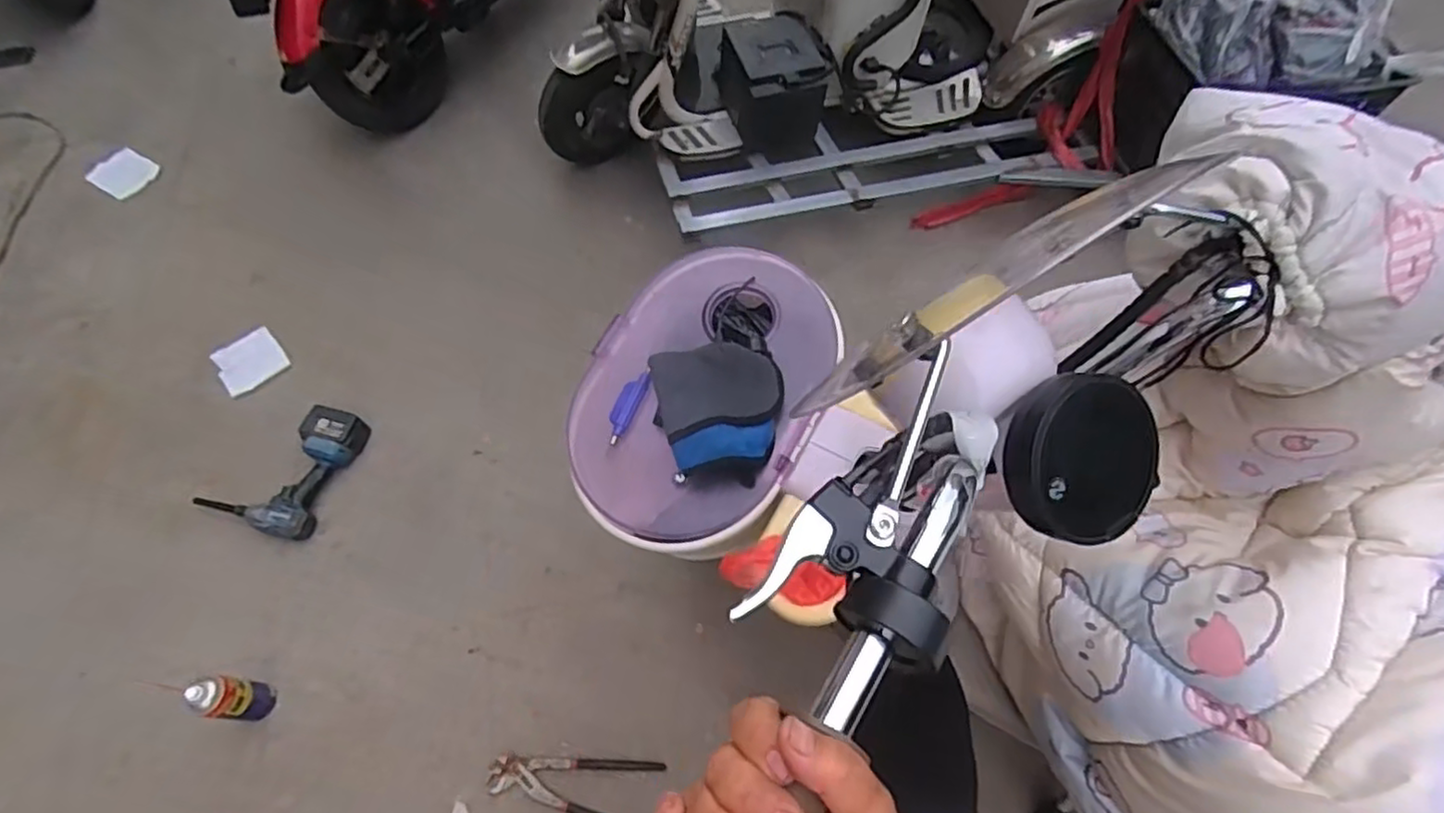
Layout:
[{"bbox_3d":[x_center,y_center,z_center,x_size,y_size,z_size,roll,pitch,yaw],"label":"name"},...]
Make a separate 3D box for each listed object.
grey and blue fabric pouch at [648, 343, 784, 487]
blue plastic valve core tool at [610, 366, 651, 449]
[{"bbox_3d":[-0.008,0.007,0.733,0.138,0.064,0.134,1,62,0],"label":"grey and blue fabric pouch"},{"bbox_3d":[-0.105,-0.002,0.756,0.025,0.012,0.089,24,80,11],"label":"blue plastic valve core tool"}]

